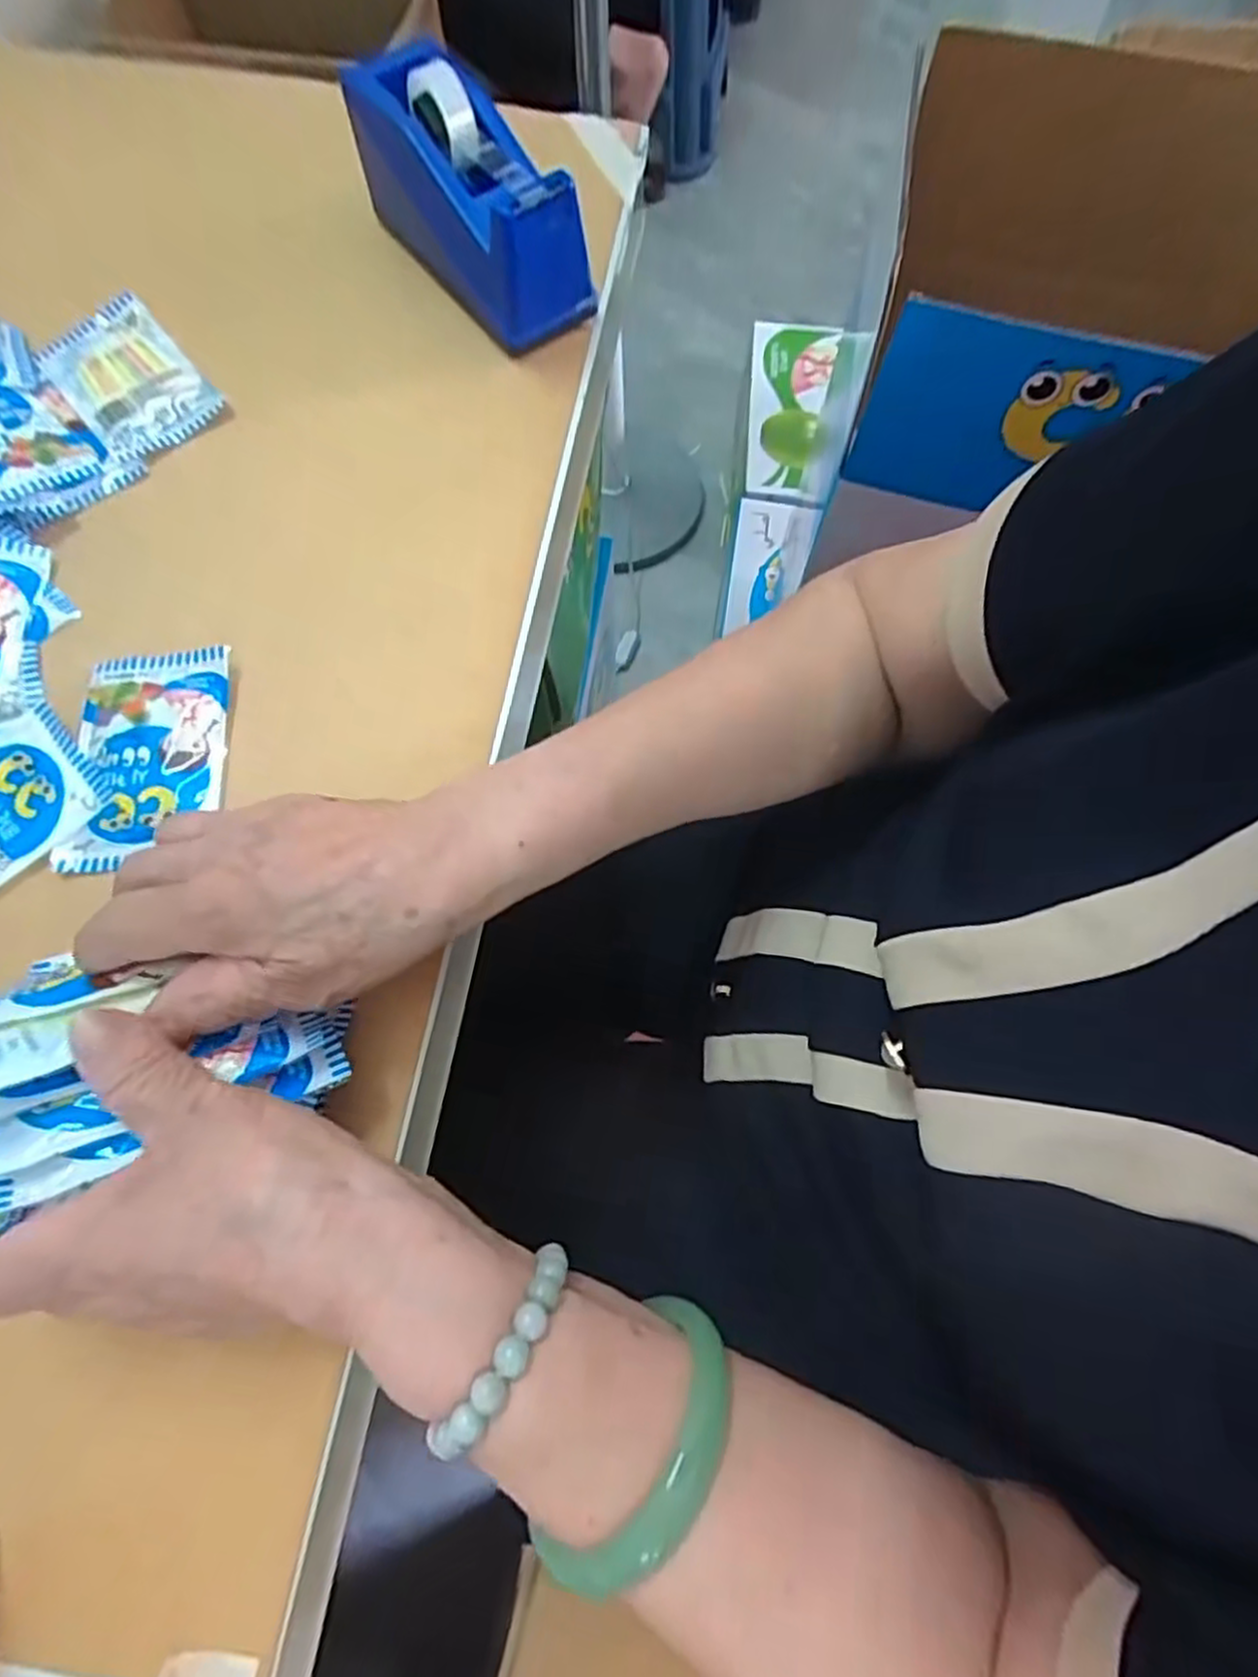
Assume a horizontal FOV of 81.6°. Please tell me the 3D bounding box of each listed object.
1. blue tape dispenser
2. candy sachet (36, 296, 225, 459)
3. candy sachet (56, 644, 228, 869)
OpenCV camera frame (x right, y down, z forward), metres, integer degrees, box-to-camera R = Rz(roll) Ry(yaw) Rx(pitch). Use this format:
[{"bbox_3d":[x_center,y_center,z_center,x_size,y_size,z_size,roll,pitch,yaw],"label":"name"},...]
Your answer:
[{"bbox_3d":[-0.086,-0.342,0.391,0.053,0.081,0.151,-39,76,-12],"label":"blue tape dispenser"},{"bbox_3d":[-0.270,-0.248,0.393,0.064,0.009,0.100,-39,76,-12],"label":"candy sachet"},{"bbox_3d":[-0.214,-0.038,0.322,0.064,0.004,0.101,-4,71,-2],"label":"candy sachet"}]

